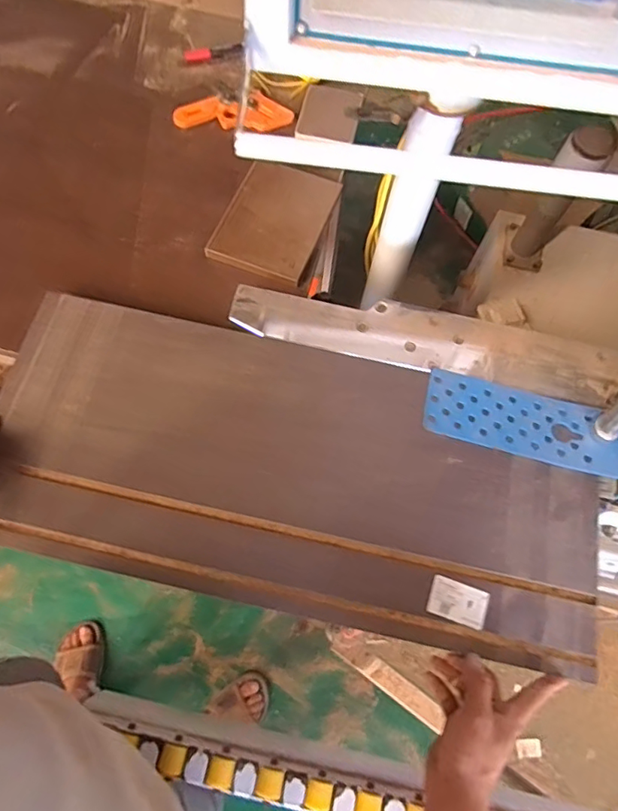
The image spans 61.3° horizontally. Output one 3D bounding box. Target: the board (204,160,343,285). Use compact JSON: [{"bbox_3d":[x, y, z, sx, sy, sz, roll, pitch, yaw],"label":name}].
[{"bbox_3d":[-0.050,-0.271,0.757,0.138,0.019,0.182,21,69,5],"label":"board"}]

